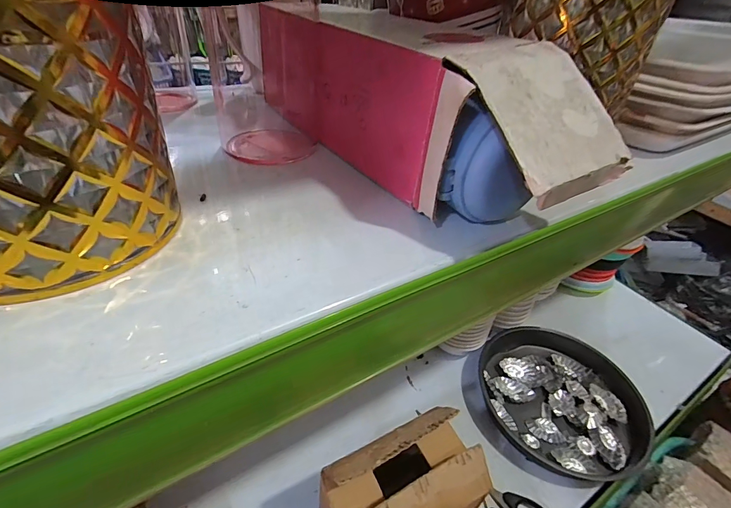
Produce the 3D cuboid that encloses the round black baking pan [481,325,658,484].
[{"bbox_3d":[0.262,0.191,0.519,0.207,0.032,0.205,15,38,10],"label":"round black baking pan"}]

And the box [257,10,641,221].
[{"bbox_3d":[0.026,-0.090,0.218,0.092,0.080,0.214,-21,45,-30],"label":"box"}]

